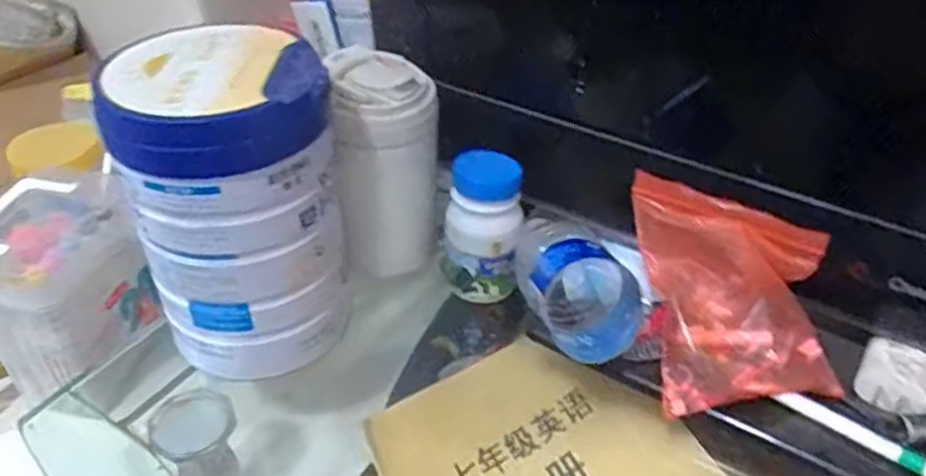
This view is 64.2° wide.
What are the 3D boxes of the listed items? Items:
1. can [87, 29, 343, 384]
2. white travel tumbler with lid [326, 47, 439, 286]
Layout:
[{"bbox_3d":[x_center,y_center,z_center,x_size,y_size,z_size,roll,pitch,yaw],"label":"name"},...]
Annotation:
[{"bbox_3d":[-0.138,-0.019,0.461,0.121,0.187,0.113,-9,40,-12],"label":"can"},{"bbox_3d":[-0.055,-0.049,0.527,0.072,0.141,0.083,-6,40,-8],"label":"white travel tumbler with lid"}]

